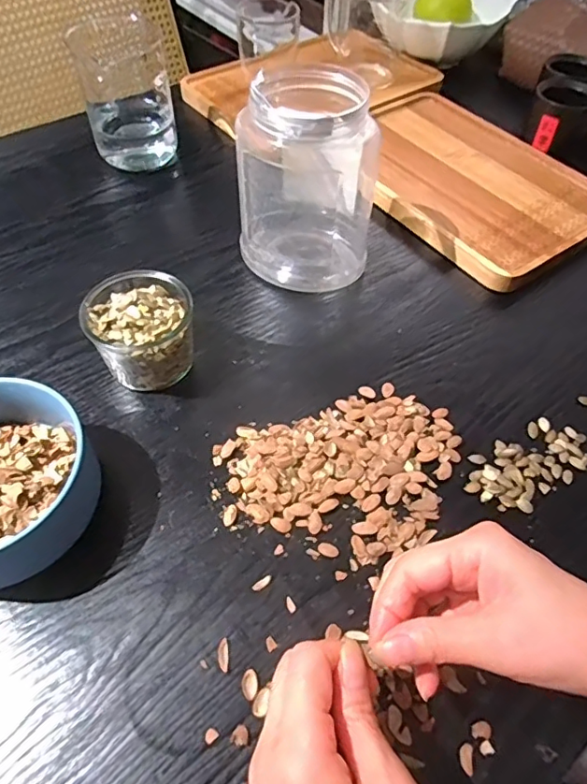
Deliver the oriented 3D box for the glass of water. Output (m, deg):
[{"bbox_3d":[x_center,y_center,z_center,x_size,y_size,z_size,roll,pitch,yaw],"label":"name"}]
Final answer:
[{"bbox_3d":[-0.178,-0.321,0.565,0.085,0.139,0.087,-16,56,-12],"label":"glass of water"}]

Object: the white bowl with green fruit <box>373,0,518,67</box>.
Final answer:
[{"bbox_3d":[0.207,-0.508,0.732,0.154,0.070,0.167,0,55,-1],"label":"white bowl with green fruit"}]

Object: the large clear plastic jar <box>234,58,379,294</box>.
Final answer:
[{"bbox_3d":[0.015,-0.176,0.448,0.097,0.148,0.095,0,55,-1],"label":"large clear plastic jar"}]

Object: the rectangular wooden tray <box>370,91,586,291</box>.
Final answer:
[{"bbox_3d":[0.181,-0.236,0.575,0.195,0.014,0.299,-29,60,-20],"label":"rectangular wooden tray"}]

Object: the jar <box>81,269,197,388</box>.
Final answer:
[{"bbox_3d":[-0.115,-0.049,0.410,0.075,0.065,0.081,0,55,-1],"label":"jar"}]

